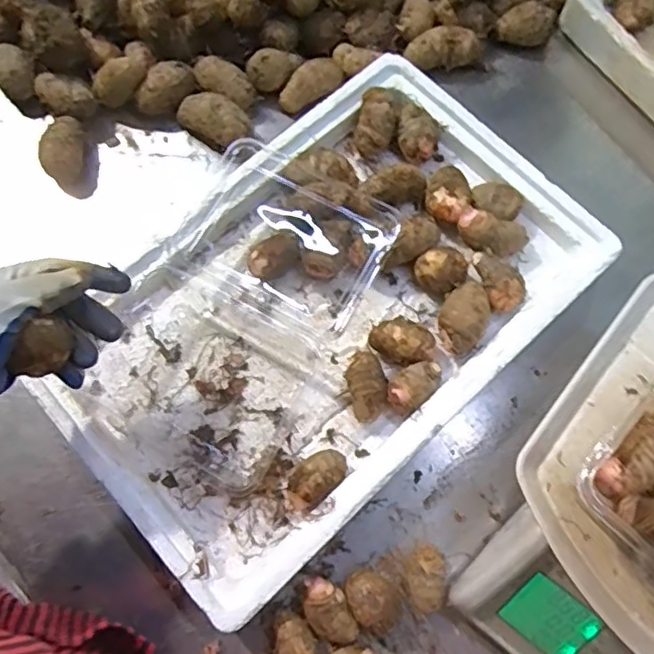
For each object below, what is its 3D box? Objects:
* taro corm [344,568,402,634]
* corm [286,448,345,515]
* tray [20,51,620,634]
[{"bbox_3d":[0.037,0.216,0.482,0.037,0.029,0.047,-25,73,-6],"label":"taro corm"},{"bbox_3d":[-0.008,0.125,0.499,0.054,0.033,0.034,-33,74,-8],"label":"corm"},{"bbox_3d":[-0.004,-0.019,0.543,0.465,0.047,0.292,-42,76,-11],"label":"tray"}]

